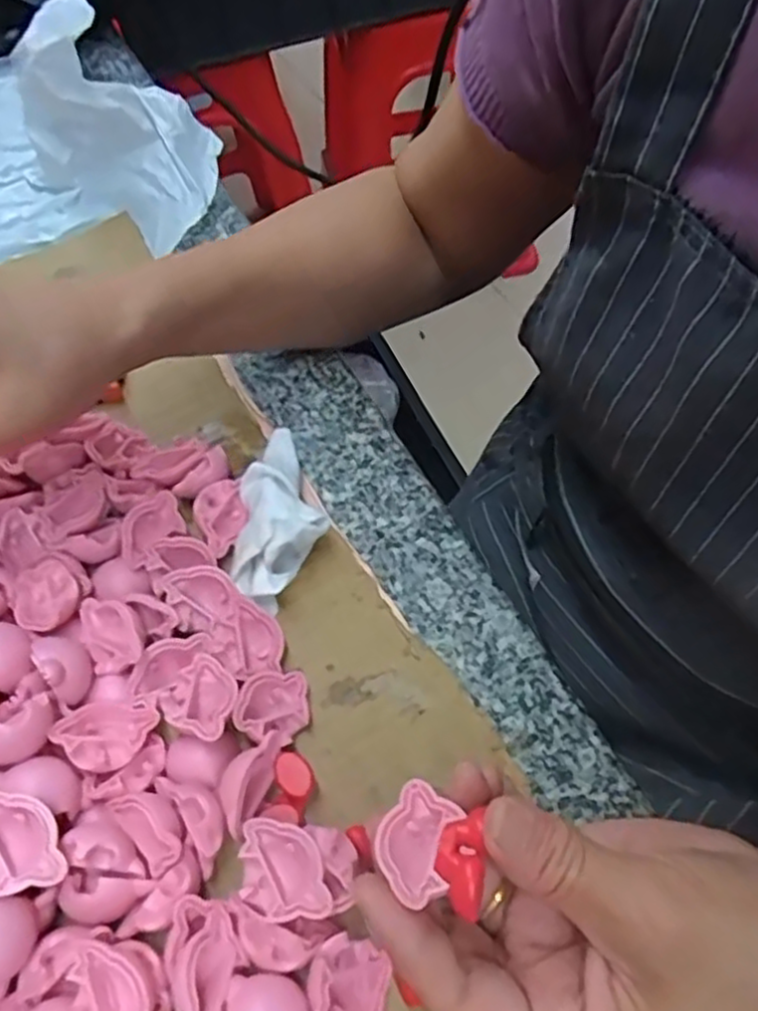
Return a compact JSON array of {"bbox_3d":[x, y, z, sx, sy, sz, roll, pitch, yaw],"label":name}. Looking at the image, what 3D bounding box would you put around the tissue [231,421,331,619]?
[{"bbox_3d":[-0.044,0.000,0.335,0.039,0.030,0.092,2,58,4],"label":"tissue"}]

